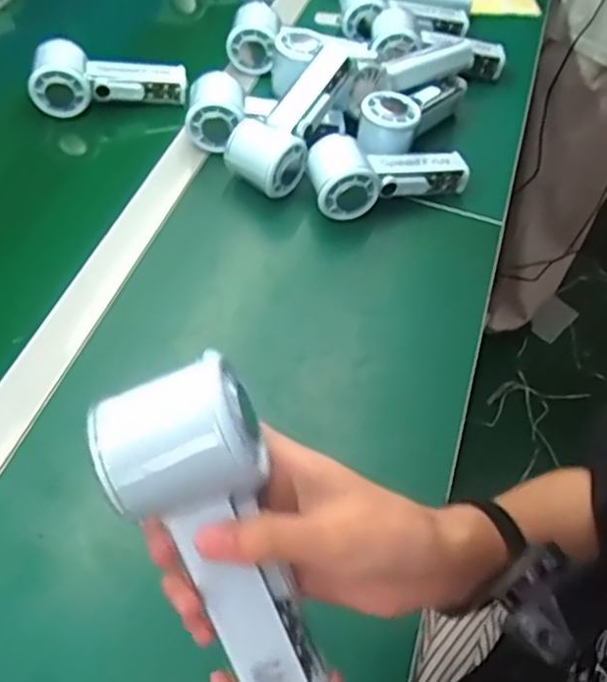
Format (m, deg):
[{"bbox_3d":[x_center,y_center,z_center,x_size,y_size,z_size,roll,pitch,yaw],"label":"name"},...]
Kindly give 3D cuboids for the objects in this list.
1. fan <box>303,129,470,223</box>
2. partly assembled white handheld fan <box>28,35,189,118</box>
[{"bbox_3d":[0.082,-0.150,0.624,0.148,0.059,0.058,-3,54,-6],"label":"fan"},{"bbox_3d":[-0.200,-0.271,0.690,0.152,0.052,0.047,-5,54,-8],"label":"partly assembled white handheld fan"}]

